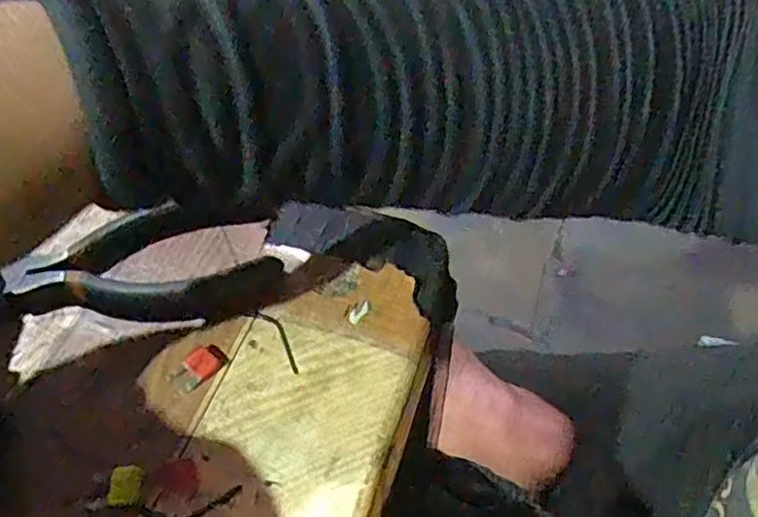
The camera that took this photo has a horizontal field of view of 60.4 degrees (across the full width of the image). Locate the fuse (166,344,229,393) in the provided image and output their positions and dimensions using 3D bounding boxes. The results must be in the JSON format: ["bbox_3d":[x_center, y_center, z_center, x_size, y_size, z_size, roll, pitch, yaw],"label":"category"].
[{"bbox_3d":[-0.063,0.037,0.226,0.012,0.004,0.019,34,61,23],"label":"fuse"}]

